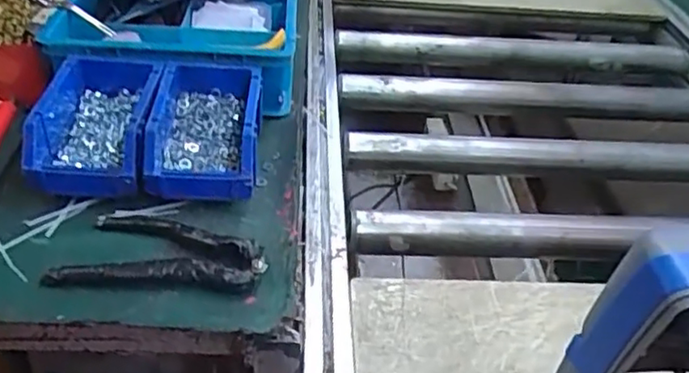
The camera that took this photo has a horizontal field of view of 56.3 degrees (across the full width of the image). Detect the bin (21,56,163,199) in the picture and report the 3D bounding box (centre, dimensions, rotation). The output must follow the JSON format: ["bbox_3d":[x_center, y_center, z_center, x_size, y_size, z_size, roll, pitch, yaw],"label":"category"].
[{"bbox_3d":[-0.251,-0.064,0.645,0.115,0.059,0.167,1,38,-7],"label":"bin"}]

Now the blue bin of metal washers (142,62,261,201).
[{"bbox_3d":[-0.142,-0.062,0.662,0.107,0.055,0.167,2,38,-6],"label":"blue bin of metal washers"}]

